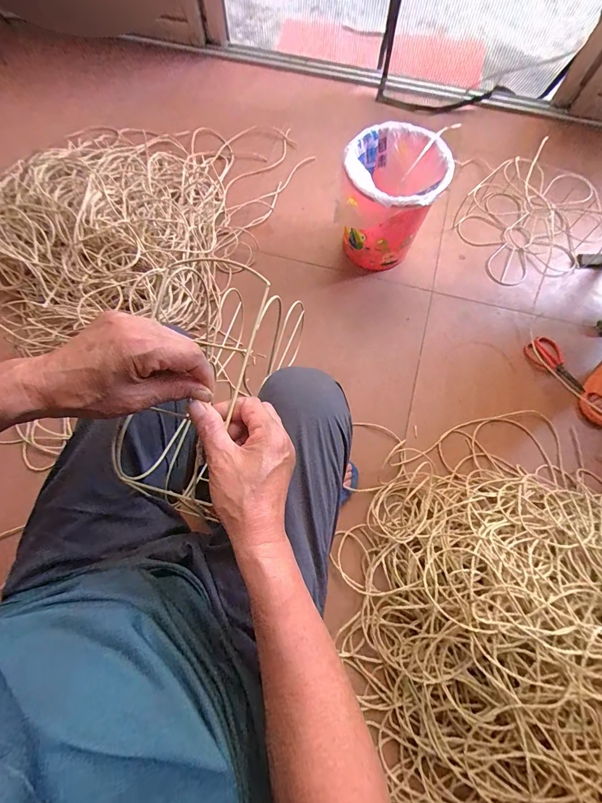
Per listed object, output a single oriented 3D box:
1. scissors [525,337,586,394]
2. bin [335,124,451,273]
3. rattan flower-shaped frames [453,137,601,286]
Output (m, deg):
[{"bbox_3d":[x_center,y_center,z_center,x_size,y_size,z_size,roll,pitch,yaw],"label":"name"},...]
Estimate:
[{"bbox_3d":[0.672,-0.091,0.956,0.088,0.006,0.177,-22,74,-7],"label":"scissors"},{"bbox_3d":[0.228,-0.518,0.957,0.238,0.264,0.230,23,74,7],"label":"bin"},{"bbox_3d":[0.660,-0.535,1.049,0.329,0.135,0.349,-18,73,-6],"label":"rattan flower-shaped frames"}]

